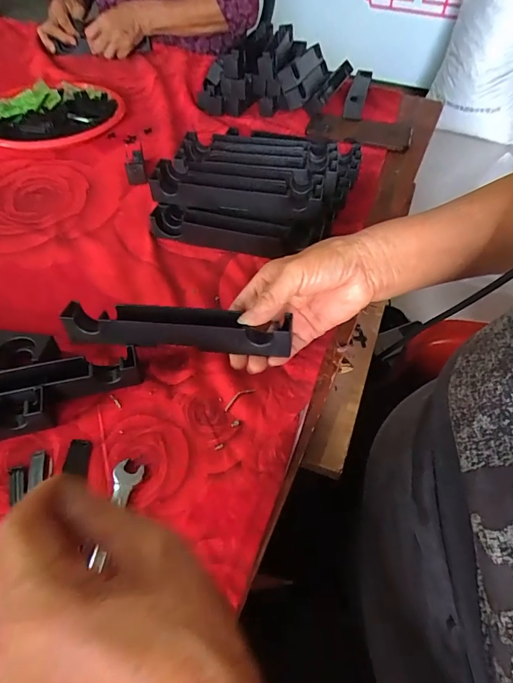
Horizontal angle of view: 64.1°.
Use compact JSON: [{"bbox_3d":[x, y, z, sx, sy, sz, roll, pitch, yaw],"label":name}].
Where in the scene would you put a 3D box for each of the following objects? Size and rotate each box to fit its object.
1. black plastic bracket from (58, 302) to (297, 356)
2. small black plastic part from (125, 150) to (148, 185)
[{"bbox_3d":[-0.070,-0.013,0.348,0.192,0.029,0.027,4,51,8],"label":"black plastic bracket"},{"bbox_3d":[-0.167,-0.239,0.563,0.025,0.032,0.036,-11,53,-11],"label":"small black plastic part"}]

